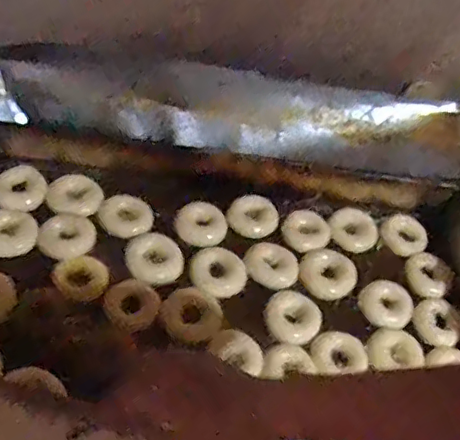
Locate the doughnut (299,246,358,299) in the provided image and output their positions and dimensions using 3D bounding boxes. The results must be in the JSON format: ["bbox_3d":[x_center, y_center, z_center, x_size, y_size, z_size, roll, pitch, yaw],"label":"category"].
[{"bbox_3d":[0.169,0.090,0.971,0.095,0.034,0.079,32,50,22],"label":"doughnut"}]

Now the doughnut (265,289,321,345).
[{"bbox_3d":[0.100,0.153,0.906,0.083,0.021,0.088,4,46,-4],"label":"doughnut"}]

